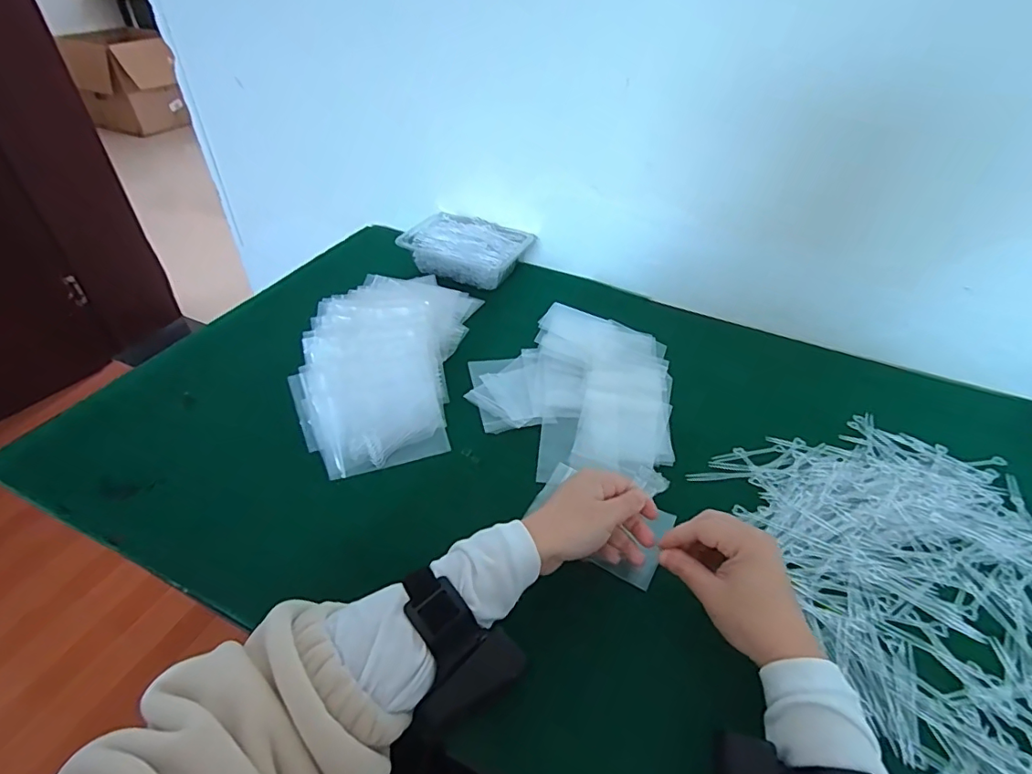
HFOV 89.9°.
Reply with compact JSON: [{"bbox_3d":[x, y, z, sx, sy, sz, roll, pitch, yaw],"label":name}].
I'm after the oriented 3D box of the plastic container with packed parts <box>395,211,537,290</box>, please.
[{"bbox_3d":[-0.073,-0.209,0.785,0.177,0.055,0.117,17,44,15],"label":"plastic container with packed parts"}]

